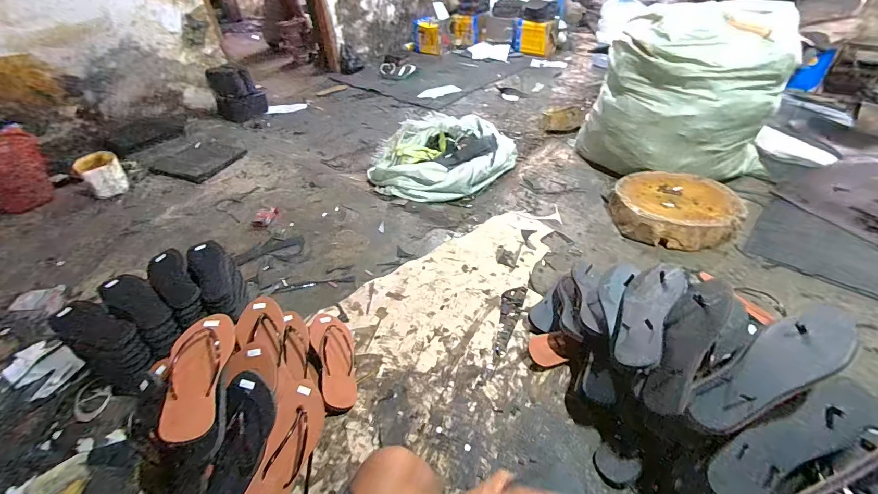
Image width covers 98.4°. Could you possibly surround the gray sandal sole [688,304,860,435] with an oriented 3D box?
[{"bbox_3d":[0.477,0.180,0.549,0.255,0.040,0.091,-41,43,5],"label":"gray sandal sole"}]

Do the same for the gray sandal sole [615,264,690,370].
[{"bbox_3d":[0.384,0.121,0.708,0.095,0.022,0.236,-3,39,49],"label":"gray sandal sole"}]

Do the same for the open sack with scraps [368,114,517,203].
[{"bbox_3d":[0.008,-0.405,1.603,0.582,0.142,0.500,-9,39,-6],"label":"open sack with scraps"}]

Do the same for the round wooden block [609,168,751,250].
[{"bbox_3d":[0.770,-0.132,1.251,0.360,0.085,0.364,-3,39,2],"label":"round wooden block"}]

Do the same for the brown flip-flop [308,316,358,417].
[{"bbox_3d":[-0.244,0.251,0.863,0.100,0.032,0.256,15,36,-27],"label":"brown flip-flop"}]

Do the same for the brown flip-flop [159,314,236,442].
[{"bbox_3d":[-0.412,0.209,0.654,0.091,0.041,0.239,-14,42,-10],"label":"brown flip-flop"}]

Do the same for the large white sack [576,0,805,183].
[{"bbox_3d":[0.882,-0.548,1.382,0.602,0.541,0.395,14,45,20],"label":"large white sack"}]

